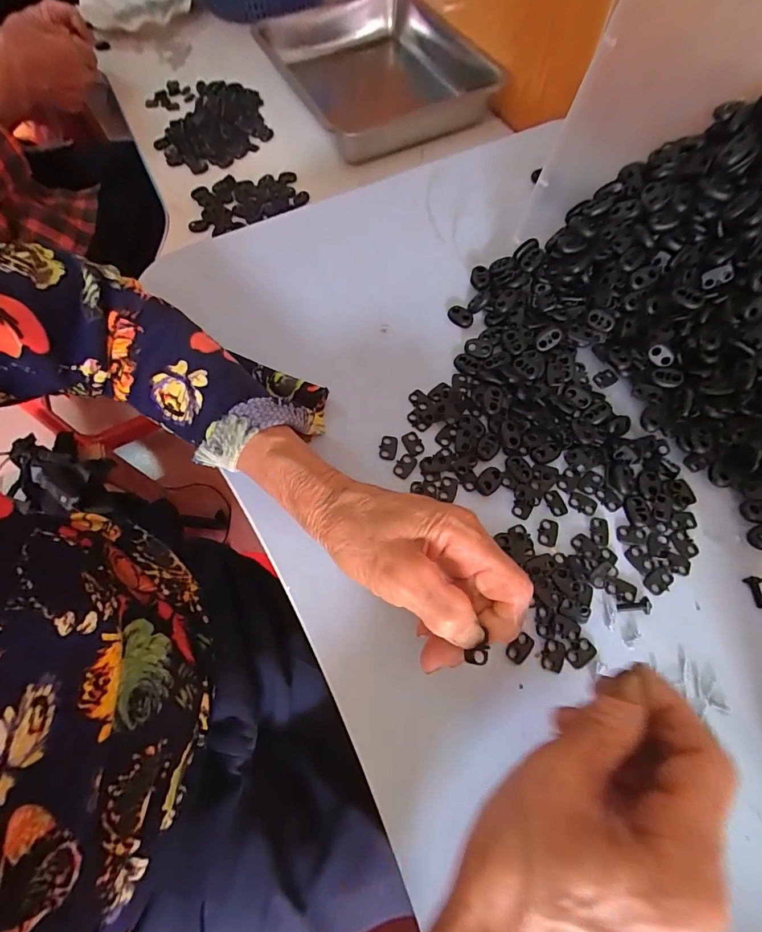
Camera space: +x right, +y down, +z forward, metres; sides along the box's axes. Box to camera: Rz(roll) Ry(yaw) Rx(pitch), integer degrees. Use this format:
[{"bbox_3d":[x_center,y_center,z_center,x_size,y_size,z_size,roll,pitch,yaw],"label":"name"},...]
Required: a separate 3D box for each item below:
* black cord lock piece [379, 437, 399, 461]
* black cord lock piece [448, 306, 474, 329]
[{"bbox_3d":[0.005,-0.013,0.309,0.013,0.004,0.018,6,67,5],"label":"black cord lock piece"},{"bbox_3d":[0.065,-0.122,0.347,0.021,0.006,0.014,41,74,18],"label":"black cord lock piece"}]

